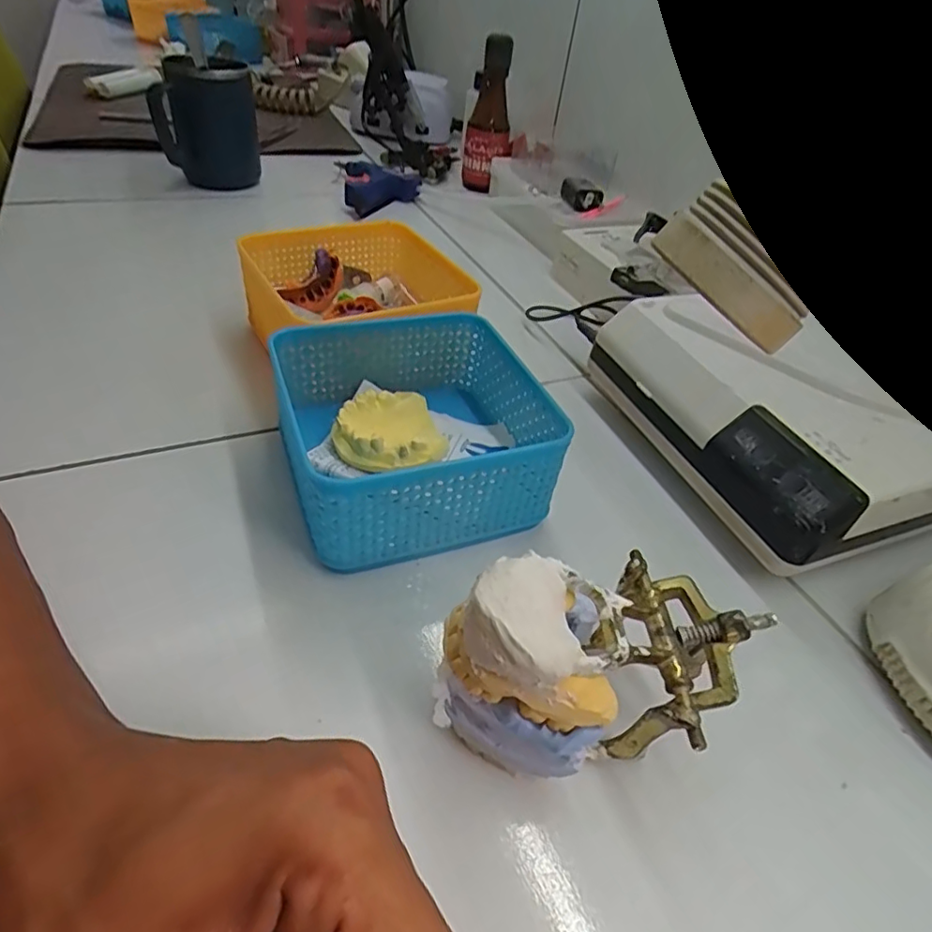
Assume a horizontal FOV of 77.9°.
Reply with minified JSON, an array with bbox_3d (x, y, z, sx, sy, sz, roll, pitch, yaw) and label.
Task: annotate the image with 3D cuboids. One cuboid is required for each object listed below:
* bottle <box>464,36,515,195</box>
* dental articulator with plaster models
[{"bbox_3d":[0.030,-0.423,0.705,0.056,0.156,0.046,7,43,-3],"label":"bottle"},{"bbox_3d":[0.050,0.075,0.213,0.112,0.077,0.065,-11,45,-17],"label":"dental articulator with plaster models"}]

